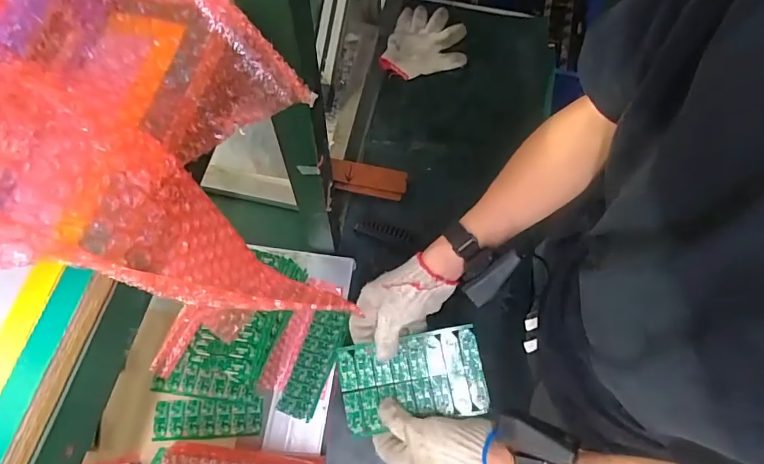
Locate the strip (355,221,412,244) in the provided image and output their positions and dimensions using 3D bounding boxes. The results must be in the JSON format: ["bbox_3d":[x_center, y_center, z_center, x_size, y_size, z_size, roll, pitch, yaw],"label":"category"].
[{"bbox_3d":[0.001,-0.001,0.747,0.089,0.007,0.025,11,67,4],"label":"strip"}]

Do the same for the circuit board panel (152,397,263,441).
[{"bbox_3d":[-0.232,0.248,0.619,0.138,0.005,0.047,-2,66,-2],"label":"circuit board panel"}]

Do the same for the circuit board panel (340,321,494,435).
[{"bbox_3d":[0.035,0.170,0.538,0.163,0.004,0.096,-12,77,3],"label":"circuit board panel"}]

